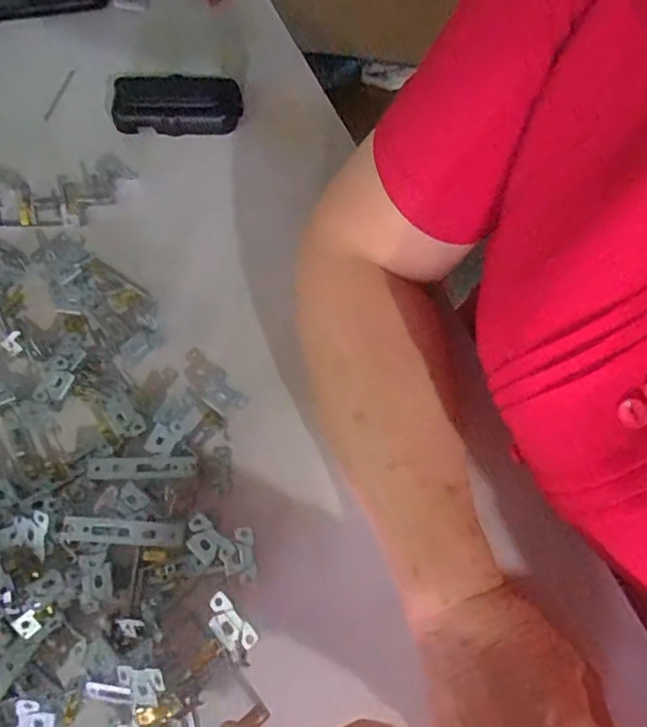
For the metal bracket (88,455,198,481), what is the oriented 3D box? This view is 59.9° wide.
[{"bbox_3d":[-0.115,0.065,0.356,0.067,0.004,0.014,-3,68,-2],"label":"metal bracket"}]

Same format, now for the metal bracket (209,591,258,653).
[{"bbox_3d":[-0.050,0.137,0.294,0.016,0.007,0.031,-39,74,-15],"label":"metal bracket"}]

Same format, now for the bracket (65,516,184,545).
[{"bbox_3d":[-0.117,0.099,0.331,0.066,0.004,0.014,5,84,-11],"label":"bracket"}]

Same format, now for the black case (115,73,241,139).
[{"bbox_3d":[-0.125,-0.223,0.483,0.106,0.024,0.050,-4,68,-2],"label":"black case"}]

